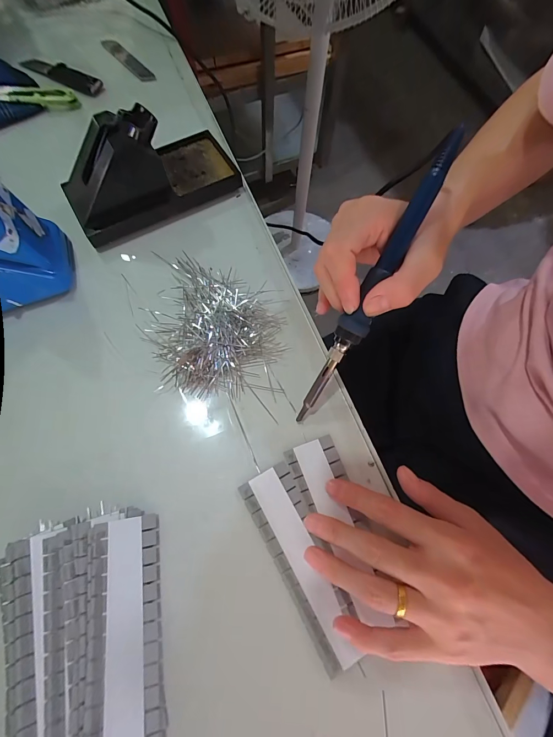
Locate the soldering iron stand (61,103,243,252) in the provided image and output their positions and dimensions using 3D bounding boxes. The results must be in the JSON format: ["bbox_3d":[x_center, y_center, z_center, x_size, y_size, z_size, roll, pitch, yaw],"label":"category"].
[{"bbox_3d":[-0.120,-0.190,0.300,0.156,0.071,0.076,-31,74,-12],"label":"soldering iron stand"}]

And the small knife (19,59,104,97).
[{"bbox_3d":[-0.255,-0.350,0.386,0.112,0.014,0.026,29,71,9],"label":"small knife"}]

